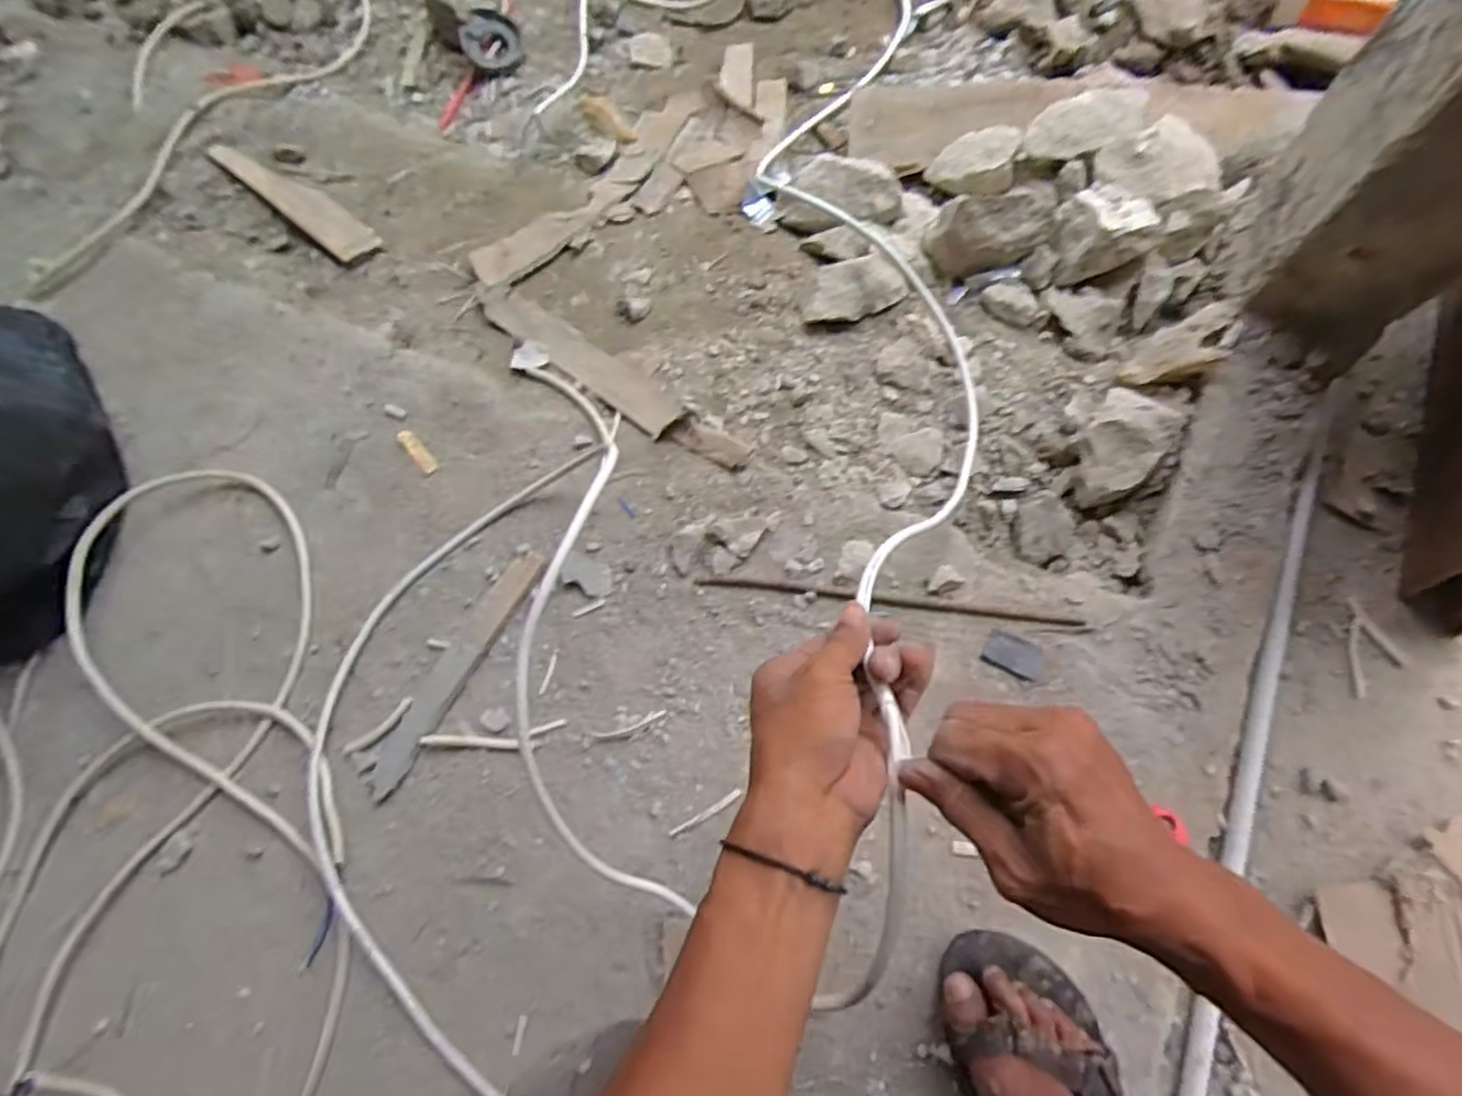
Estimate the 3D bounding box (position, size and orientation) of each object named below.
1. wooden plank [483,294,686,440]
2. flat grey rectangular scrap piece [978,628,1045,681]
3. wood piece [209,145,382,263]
[{"bbox_3d":[-0.168,-0.211,0.746,0.280,0.009,0.050,38,75,19],"label":"wooden plank"},{"bbox_3d":[0.258,0.096,0.611,0.047,0.016,0.036,27,77,12],"label":"flat grey rectangular scrap piece"},{"bbox_3d":[-0.566,-0.454,0.868,0.290,0.011,0.055,38,79,15],"label":"wood piece"}]

